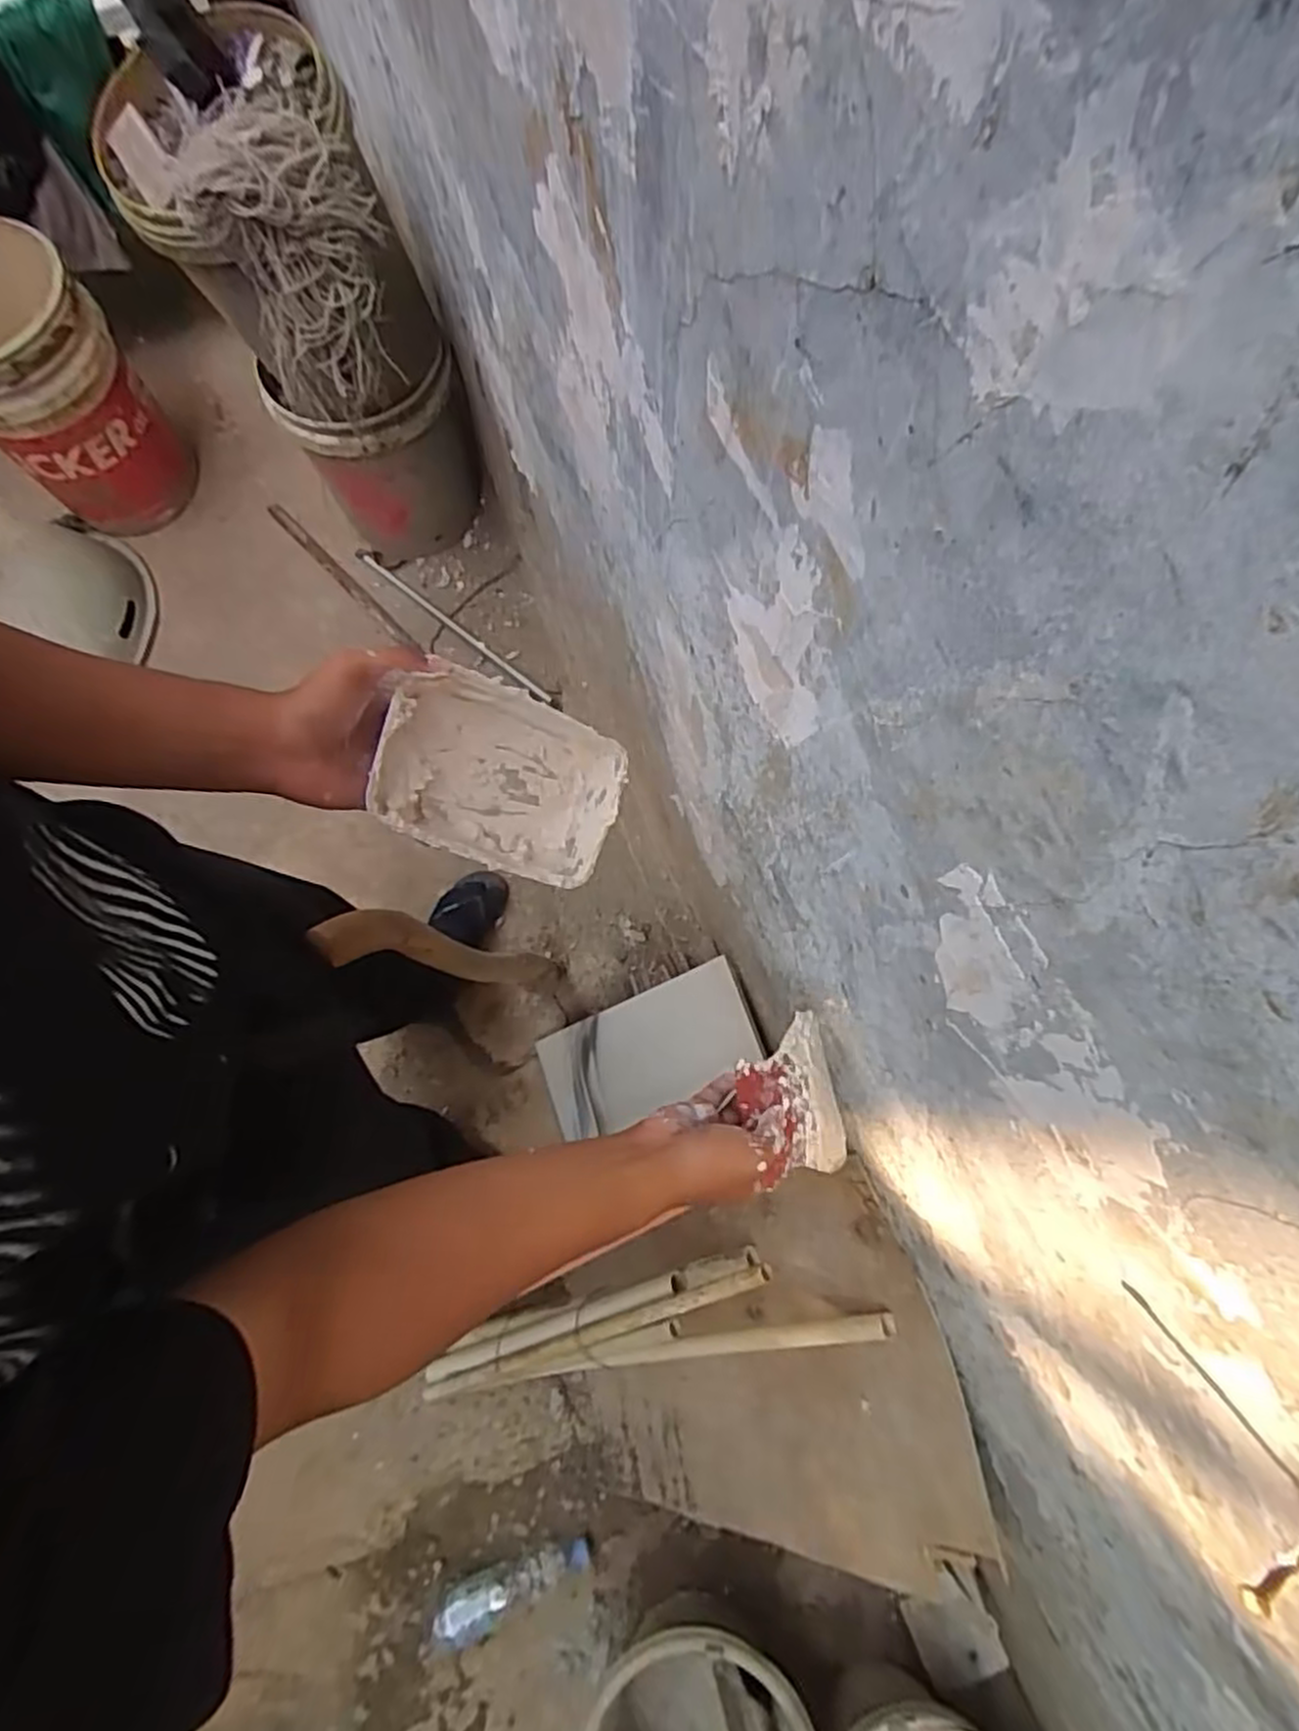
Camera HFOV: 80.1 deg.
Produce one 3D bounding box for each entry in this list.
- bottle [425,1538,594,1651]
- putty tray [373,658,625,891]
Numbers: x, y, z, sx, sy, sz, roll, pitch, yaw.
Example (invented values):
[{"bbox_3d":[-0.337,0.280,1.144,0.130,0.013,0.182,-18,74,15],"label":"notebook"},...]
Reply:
[{"bbox_3d":[-0.206,1.049,1.119,0.249,0.077,0.065,-21,76,-6],"label":"bottle"},{"bbox_3d":[-0.106,-0.061,0.543,0.170,0.047,0.118,22,84,-31],"label":"putty tray"}]

